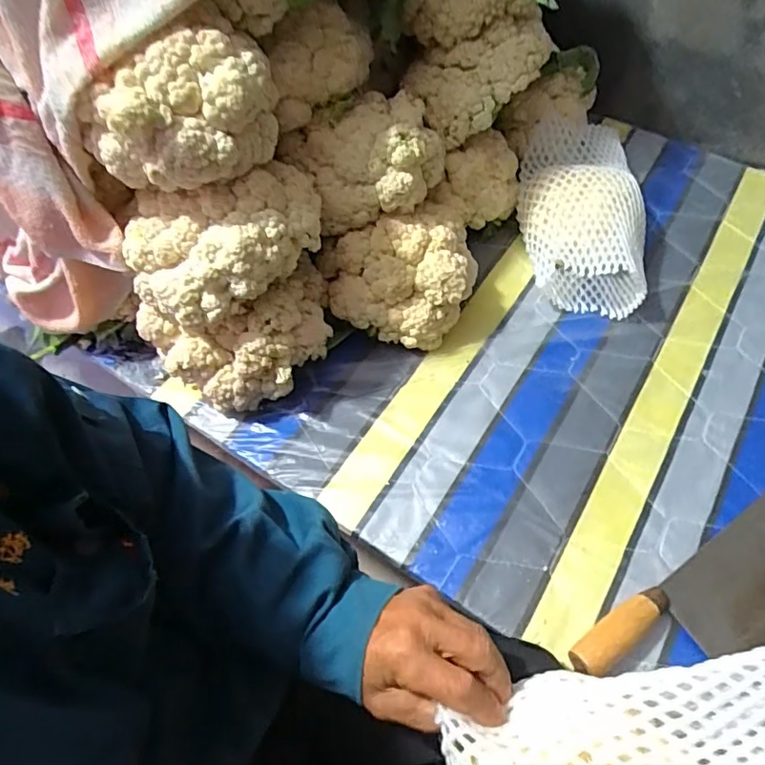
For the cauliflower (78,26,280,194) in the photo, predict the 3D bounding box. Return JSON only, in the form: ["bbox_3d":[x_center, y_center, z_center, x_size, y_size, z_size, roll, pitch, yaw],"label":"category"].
[{"bbox_3d":[-0.142,-0.211,0.417,0.160,0.088,0.080,-33,64,-19],"label":"cauliflower"}]

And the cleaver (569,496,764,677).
[{"bbox_3d":[0.302,0.198,0.467,0.281,0.026,0.099,-27,62,-16],"label":"cleaver"}]

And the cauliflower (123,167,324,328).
[{"bbox_3d":[-0.139,-0.127,0.483,0.185,0.096,0.103,-18,60,-11],"label":"cauliflower"}]

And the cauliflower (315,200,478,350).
[{"bbox_3d":[0.031,-0.115,0.609,0.180,0.112,0.131,-24,61,-15],"label":"cauliflower"}]

